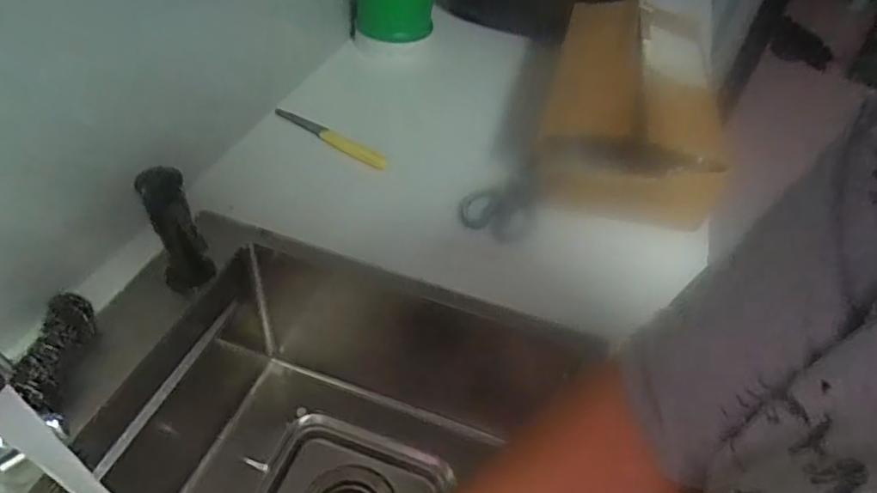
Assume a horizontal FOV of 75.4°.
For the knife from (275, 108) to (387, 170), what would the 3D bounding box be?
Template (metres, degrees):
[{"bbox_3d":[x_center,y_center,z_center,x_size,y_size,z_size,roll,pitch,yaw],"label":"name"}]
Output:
[{"bbox_3d":[-0.144,-0.143,0.723,0.193,0.026,0.015,30,51,22],"label":"knife"}]

